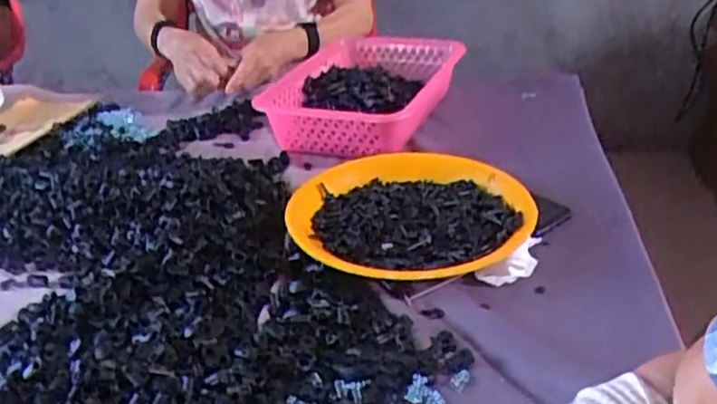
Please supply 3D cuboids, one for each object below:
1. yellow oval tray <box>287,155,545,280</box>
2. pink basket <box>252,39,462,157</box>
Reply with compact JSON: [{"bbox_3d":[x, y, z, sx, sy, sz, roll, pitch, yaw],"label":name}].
[{"bbox_3d":[0.055,0.013,0.691,0.240,0.037,0.237,2,30,10],"label":"yellow oval tray"},{"bbox_3d":[0.009,-0.159,0.966,0.213,0.080,0.332,9,32,22],"label":"pink basket"}]

